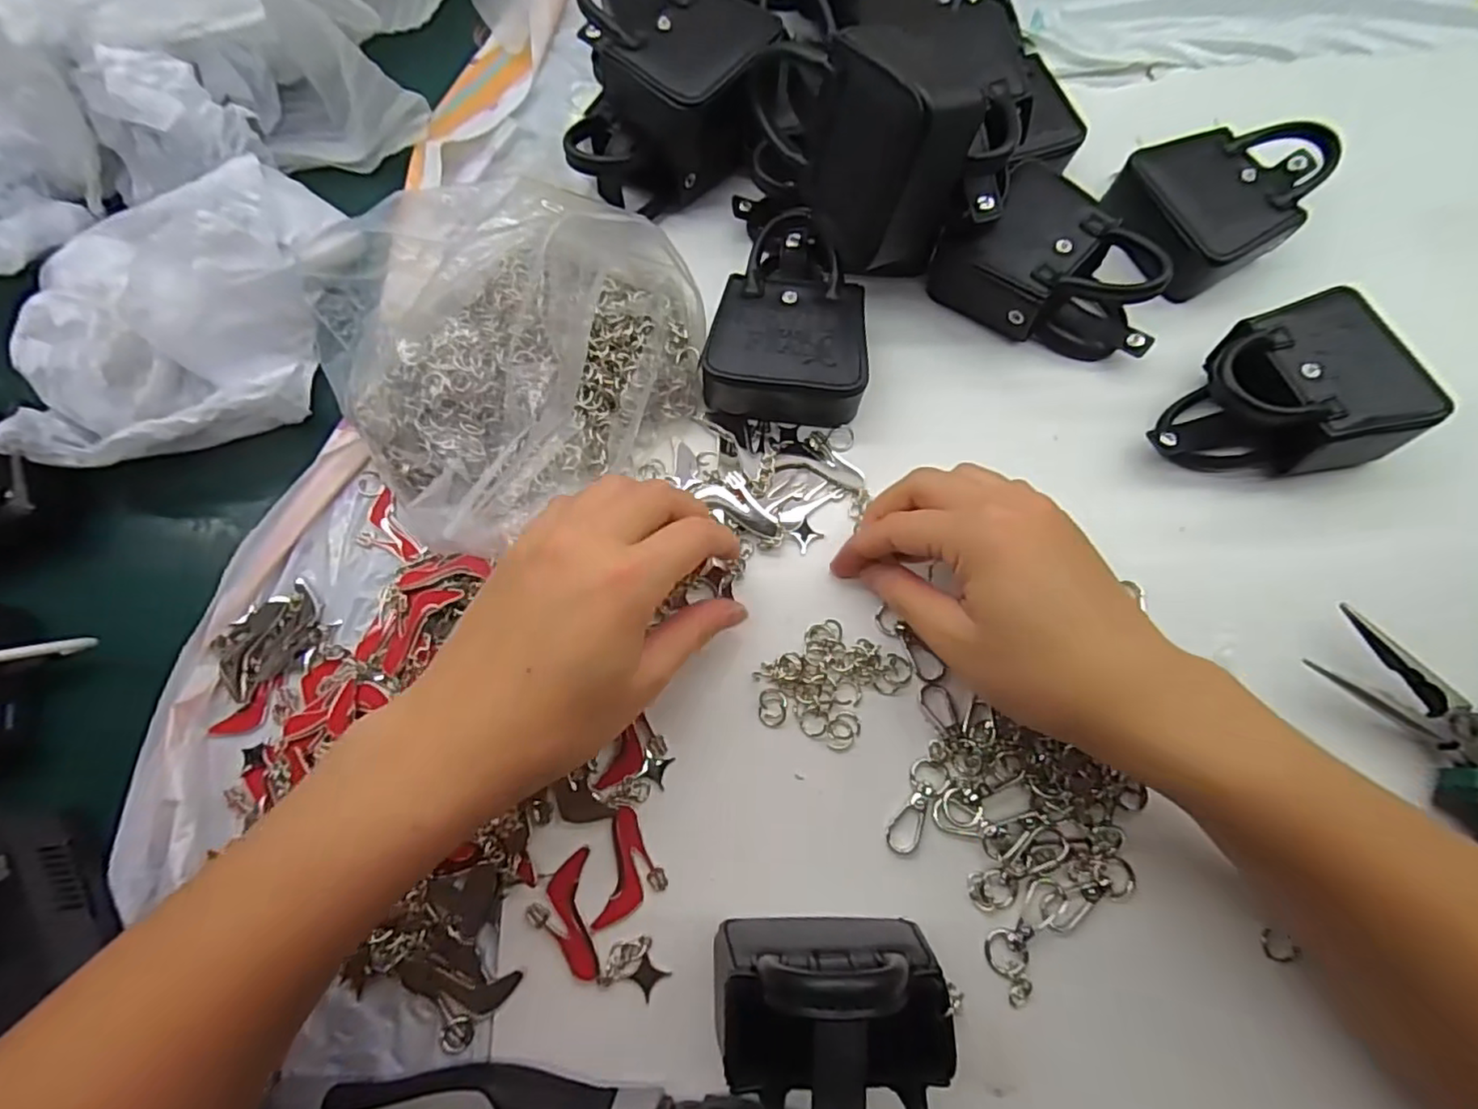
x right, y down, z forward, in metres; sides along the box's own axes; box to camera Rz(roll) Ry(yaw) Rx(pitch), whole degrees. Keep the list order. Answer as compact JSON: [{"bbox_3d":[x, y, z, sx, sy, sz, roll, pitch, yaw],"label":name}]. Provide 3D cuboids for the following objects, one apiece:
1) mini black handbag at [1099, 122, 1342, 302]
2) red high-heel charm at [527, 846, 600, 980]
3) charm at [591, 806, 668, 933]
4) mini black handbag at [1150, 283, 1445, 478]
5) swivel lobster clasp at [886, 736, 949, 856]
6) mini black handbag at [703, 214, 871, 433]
[{"bbox_3d":[0.258,-0.184,0.334,0.102,0.036,0.072,-21,73,-5],"label":"mini black handbag"},{"bbox_3d":[-0.071,0.144,0.253,0.025,0.004,0.045,-10,72,-1],"label":"red high-heel charm"},{"bbox_3d":[-0.042,0.128,0.257,0.025,0.004,0.045,8,73,5],"label":"charm"},{"bbox_3d":[0.249,-0.070,0.296,0.107,0.041,0.075,-21,73,-4],"label":"mini black handbag"},{"bbox_3d":[0.076,0.101,0.265,0.015,0.004,0.048,24,75,9],"label":"swivel lobster clasp"},{"bbox_3d":[0.031,-0.123,0.318,0.075,0.037,0.112,12,73,6],"label":"mini black handbag"}]

